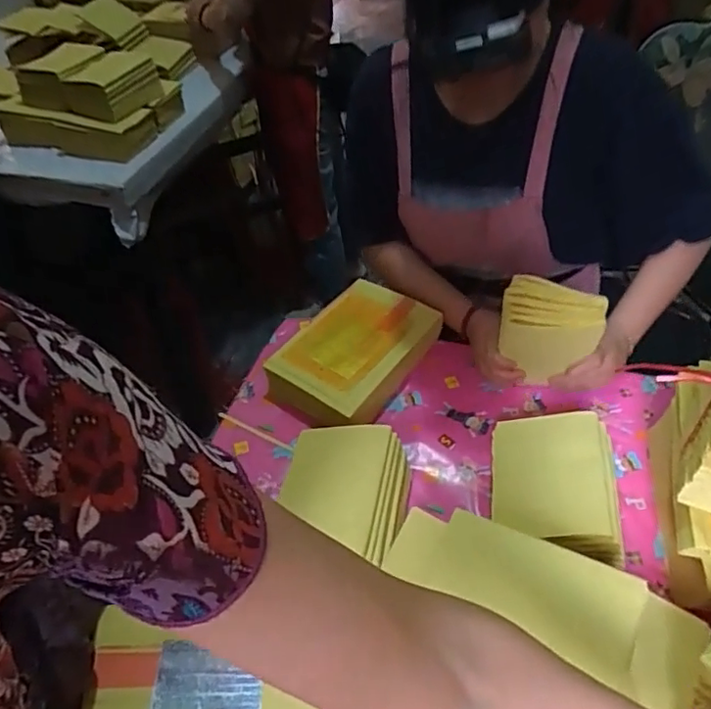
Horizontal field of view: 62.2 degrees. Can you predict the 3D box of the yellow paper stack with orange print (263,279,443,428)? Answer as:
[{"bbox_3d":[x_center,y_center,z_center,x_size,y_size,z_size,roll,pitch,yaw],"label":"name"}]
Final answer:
[{"bbox_3d":[-0.002,-0.001,0.860,0.168,0.072,0.230,32,55,27],"label":"yellow paper stack with orange print"}]

